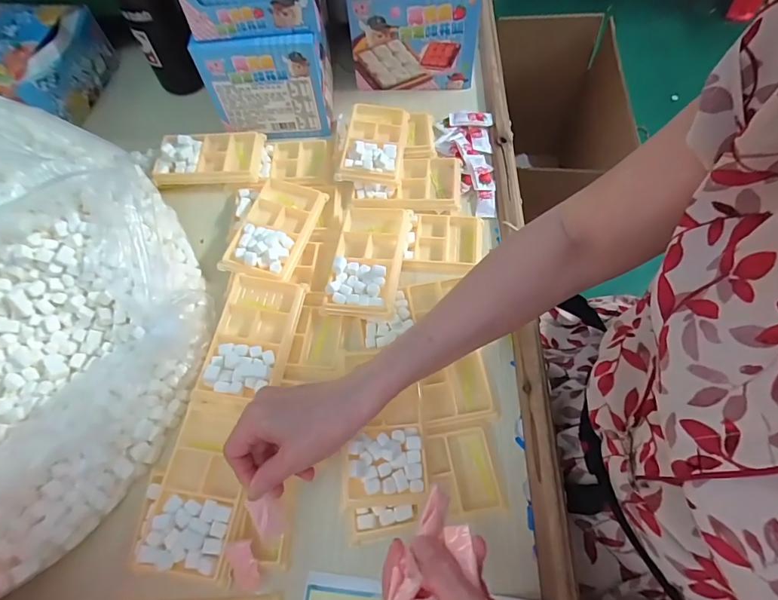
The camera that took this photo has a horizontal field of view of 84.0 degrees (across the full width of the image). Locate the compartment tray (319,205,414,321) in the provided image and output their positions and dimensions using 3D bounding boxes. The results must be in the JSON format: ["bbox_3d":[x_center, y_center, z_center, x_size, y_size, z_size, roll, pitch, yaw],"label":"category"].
[{"bbox_3d":[-0.023,-0.044,0.472,0.075,0.025,0.133,7,61,6],"label":"compartment tray"}]

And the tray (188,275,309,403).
[{"bbox_3d":[-0.140,0.035,0.434,0.085,0.024,0.133,6,61,6],"label":"tray"}]

